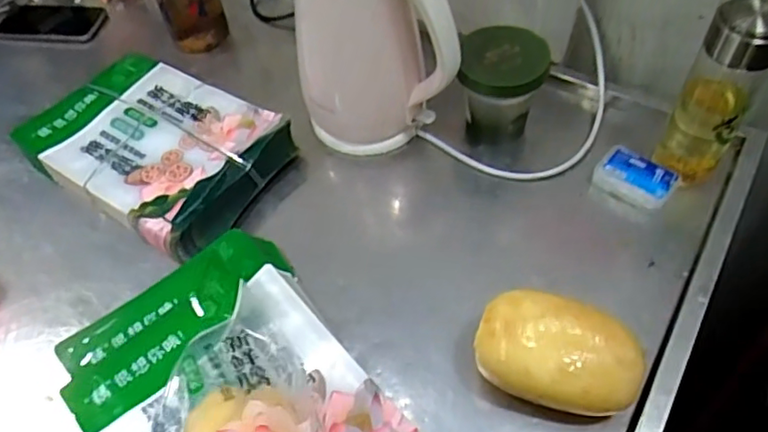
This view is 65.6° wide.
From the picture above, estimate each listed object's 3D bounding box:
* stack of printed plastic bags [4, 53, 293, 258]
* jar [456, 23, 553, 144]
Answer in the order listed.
[{"bbox_3d":[-0.276,-0.086,0.733,0.300,0.047,0.206,28,60,23],"label":"stack of printed plastic bags"},{"bbox_3d":[0.134,-0.136,0.694,0.088,0.130,0.085,-2,53,3],"label":"jar"}]

